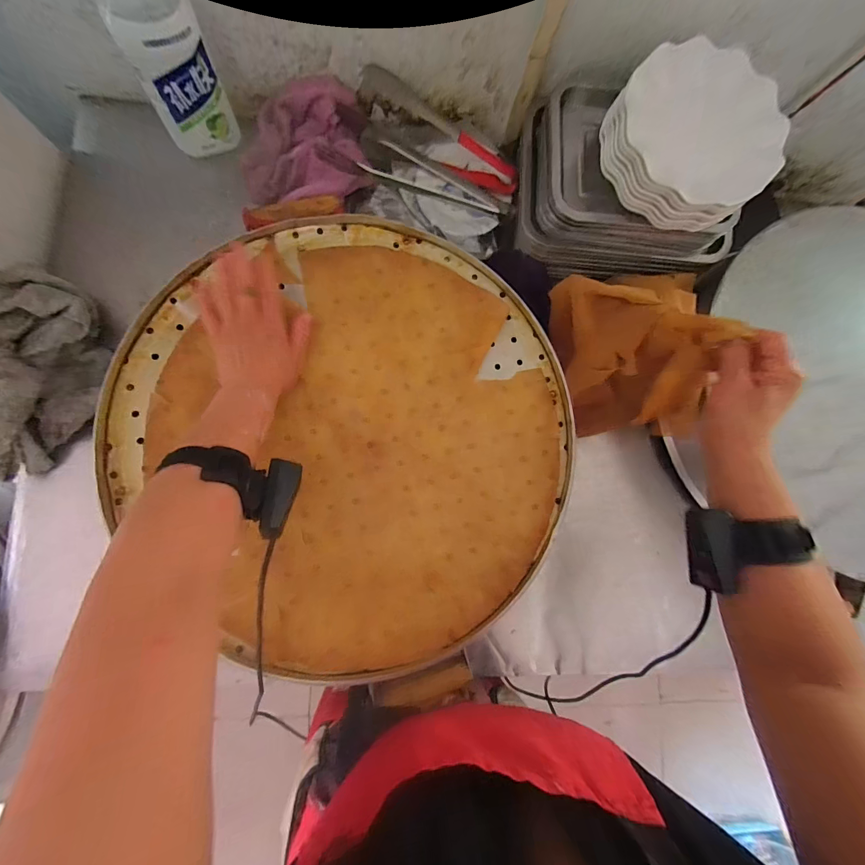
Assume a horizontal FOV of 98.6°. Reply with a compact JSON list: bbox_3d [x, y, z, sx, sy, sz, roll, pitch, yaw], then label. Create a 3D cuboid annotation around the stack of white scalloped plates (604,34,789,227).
[{"bbox_3d":[0.314,-0.354,0.442,0.196,0.047,0.196,-41,90,-9],"label":"stack of white scalloped plates"}]

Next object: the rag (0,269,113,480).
[{"bbox_3d":[-0.498,-0.071,0.457,0.149,0.079,0.246,17,82,-4],"label":"rag"}]

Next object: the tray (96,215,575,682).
[{"bbox_3d":[-0.075,-0.005,0.443,0.483,0.056,0.517,0,87,-2],"label":"tray"}]

